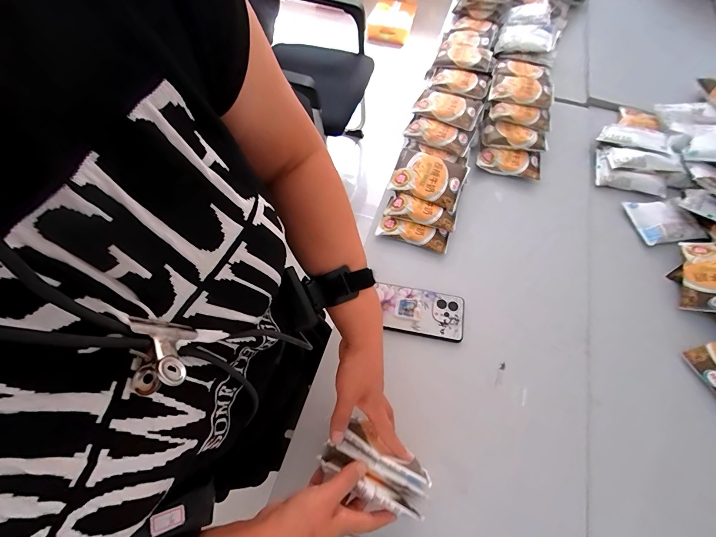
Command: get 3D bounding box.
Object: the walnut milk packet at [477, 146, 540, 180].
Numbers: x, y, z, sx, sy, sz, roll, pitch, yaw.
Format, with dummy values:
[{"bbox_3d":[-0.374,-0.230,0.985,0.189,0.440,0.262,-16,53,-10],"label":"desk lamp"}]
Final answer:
[{"bbox_3d":[0.311,-0.218,0.669,0.120,0.030,0.062,15,63,7],"label":"walnut milk packet"}]

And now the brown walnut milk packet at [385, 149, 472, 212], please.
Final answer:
[{"bbox_3d":[0.130,-0.170,0.599,0.128,0.028,0.094,23,64,10],"label":"brown walnut milk packet"}]

